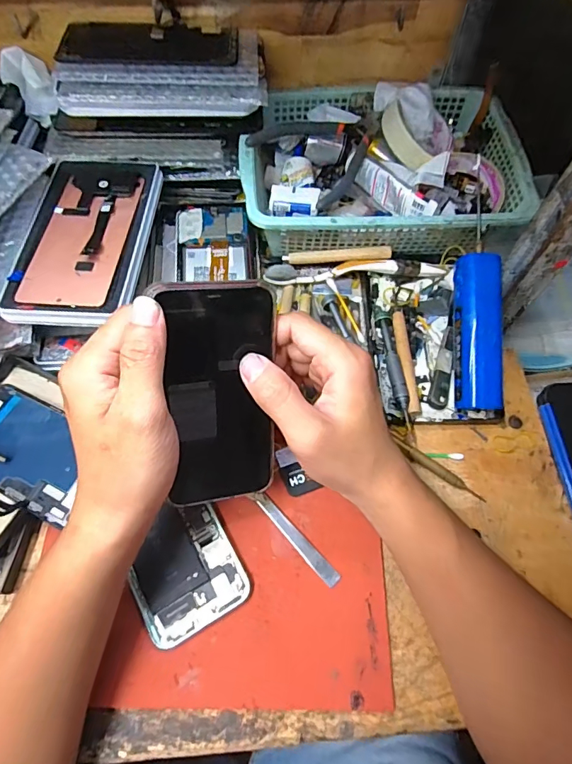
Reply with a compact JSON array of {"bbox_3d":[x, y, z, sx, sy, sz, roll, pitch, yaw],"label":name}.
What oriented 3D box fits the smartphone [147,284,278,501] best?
[{"bbox_3d":[-0.041,0.010,0.279,0.068,0.146,0.011,-9,23,-22],"label":"smartphone"}]

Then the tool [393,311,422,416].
[{"bbox_3d":[0.110,-0.019,0.396,0.013,0.013,0.101,-2,65,-2],"label":"tool"}]

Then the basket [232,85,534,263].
[{"bbox_3d":[0.090,-0.213,0.440,0.264,0.063,0.185,-1,65,-1],"label":"basket"}]

